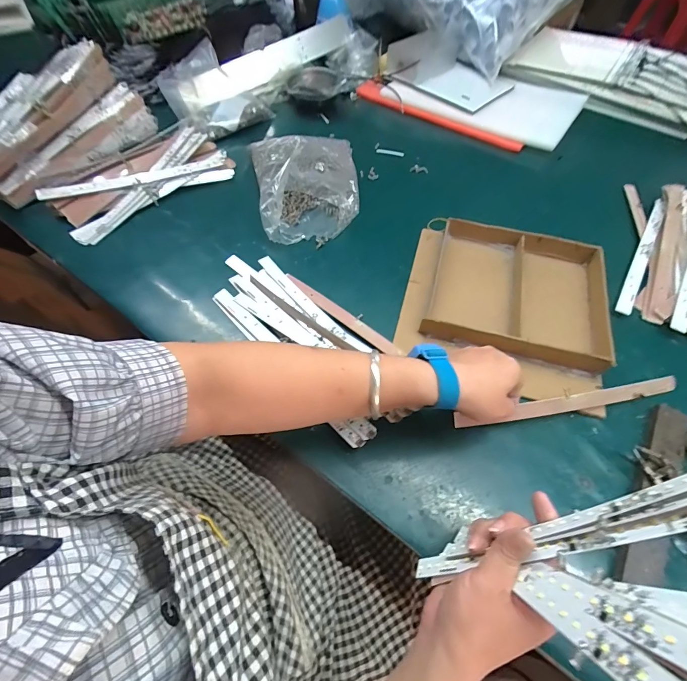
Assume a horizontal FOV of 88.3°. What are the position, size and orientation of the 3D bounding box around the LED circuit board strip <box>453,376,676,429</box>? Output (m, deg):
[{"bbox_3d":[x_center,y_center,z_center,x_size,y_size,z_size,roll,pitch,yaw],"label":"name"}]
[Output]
[{"bbox_3d":[0.260,0.070,0.401,0.291,0.010,0.016,-7,59,-12],"label":"LED circuit board strip"}]

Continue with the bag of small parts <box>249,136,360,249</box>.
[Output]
[{"bbox_3d":[-0.059,-0.274,0.594,0.177,0.053,0.250,-10,59,-7],"label":"bag of small parts"}]

